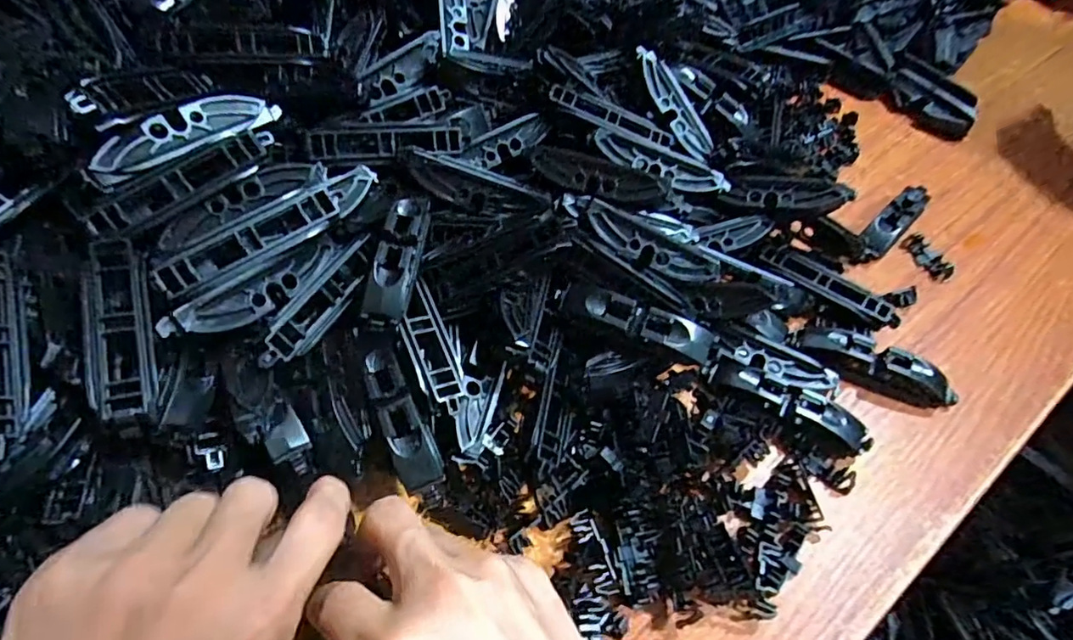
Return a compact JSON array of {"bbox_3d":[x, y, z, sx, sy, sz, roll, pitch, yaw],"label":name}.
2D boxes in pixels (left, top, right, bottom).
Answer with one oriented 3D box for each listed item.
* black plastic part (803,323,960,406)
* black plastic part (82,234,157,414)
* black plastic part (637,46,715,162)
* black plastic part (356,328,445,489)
[{"bbox_3d":[0.178,0.023,0.283,0.073,0.014,0.020,26,57,16],"label":"black plastic part"},{"bbox_3d":[-0.152,0.002,0.201,0.018,0.015,0.078,-16,56,-13],"label":"black plastic part"},{"bbox_3d":[0.080,-0.126,0.317,0.016,0.007,0.073,-31,90,-21],"label":"black plastic part"},{"bbox_3d":[-0.058,0.035,0.229,0.017,0.013,0.069,-20,57,-16],"label":"black plastic part"}]

